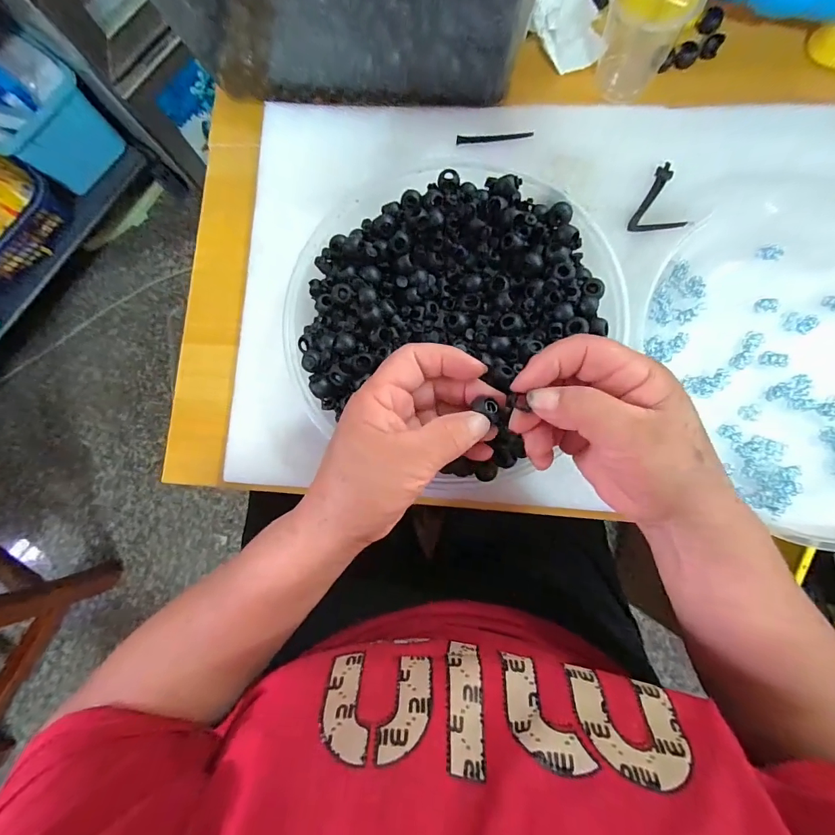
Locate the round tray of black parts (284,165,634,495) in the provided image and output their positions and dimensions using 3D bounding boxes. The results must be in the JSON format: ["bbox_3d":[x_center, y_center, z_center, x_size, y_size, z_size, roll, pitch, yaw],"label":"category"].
[{"bbox_3d":[0.034,-0.069,0.300,0.244,0.055,0.235,-1,83,6],"label":"round tray of black parts"}]

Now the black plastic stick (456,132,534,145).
[{"bbox_3d":[0.064,-0.231,0.343,0.062,0.004,0.008,-2,83,5],"label":"black plastic stick"}]

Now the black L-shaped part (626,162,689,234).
[{"bbox_3d":[0.181,-0.168,0.315,0.040,0.004,0.052,-2,83,5],"label":"black L-shaped part"}]

